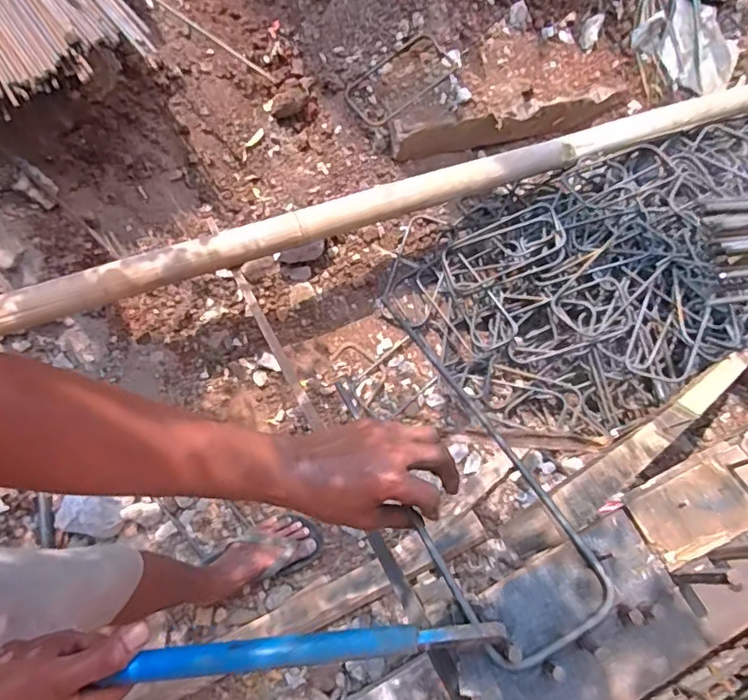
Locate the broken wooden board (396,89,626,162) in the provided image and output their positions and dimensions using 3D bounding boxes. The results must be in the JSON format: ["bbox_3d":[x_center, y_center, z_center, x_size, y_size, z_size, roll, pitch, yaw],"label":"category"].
[{"bbox_3d":[0.332,-0.530,1.331,0.597,0.095,0.028,-19,70,-18],"label":"broken wooden board"}]

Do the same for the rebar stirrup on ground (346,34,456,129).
[{"bbox_3d":[0.061,-0.591,1.246,0.244,0.021,0.118,-38,86,-6],"label":"rebar stirrup on ground"}]

